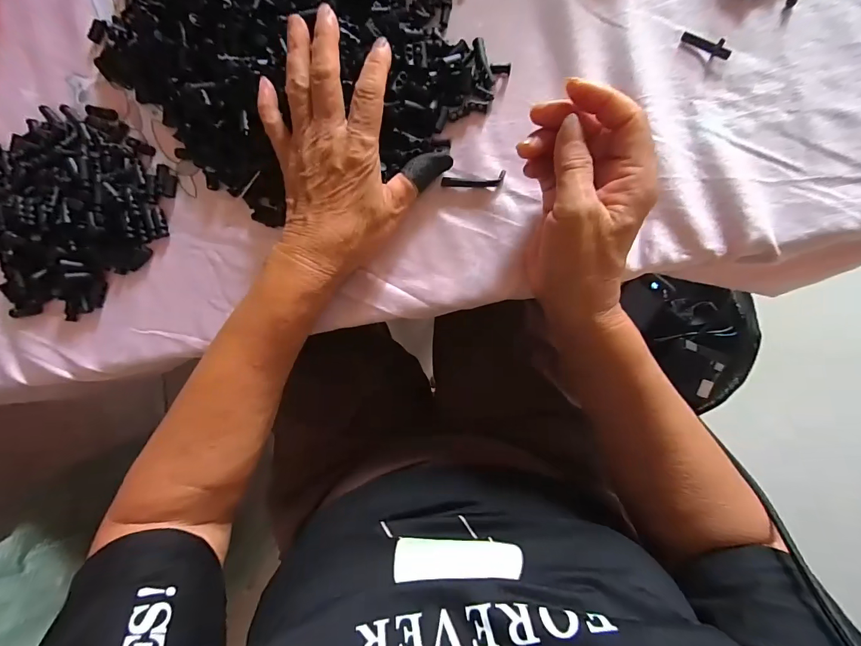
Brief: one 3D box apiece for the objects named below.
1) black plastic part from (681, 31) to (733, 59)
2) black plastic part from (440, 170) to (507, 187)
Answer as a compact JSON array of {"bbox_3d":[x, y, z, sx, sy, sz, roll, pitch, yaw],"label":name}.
[{"bbox_3d":[0.197,-0.199,0.270,0.035,0.006,0.008,33,95,6],"label":"black plastic part"},{"bbox_3d":[0.033,-0.111,0.296,0.049,0.005,0.010,-2,90,8],"label":"black plastic part"}]

